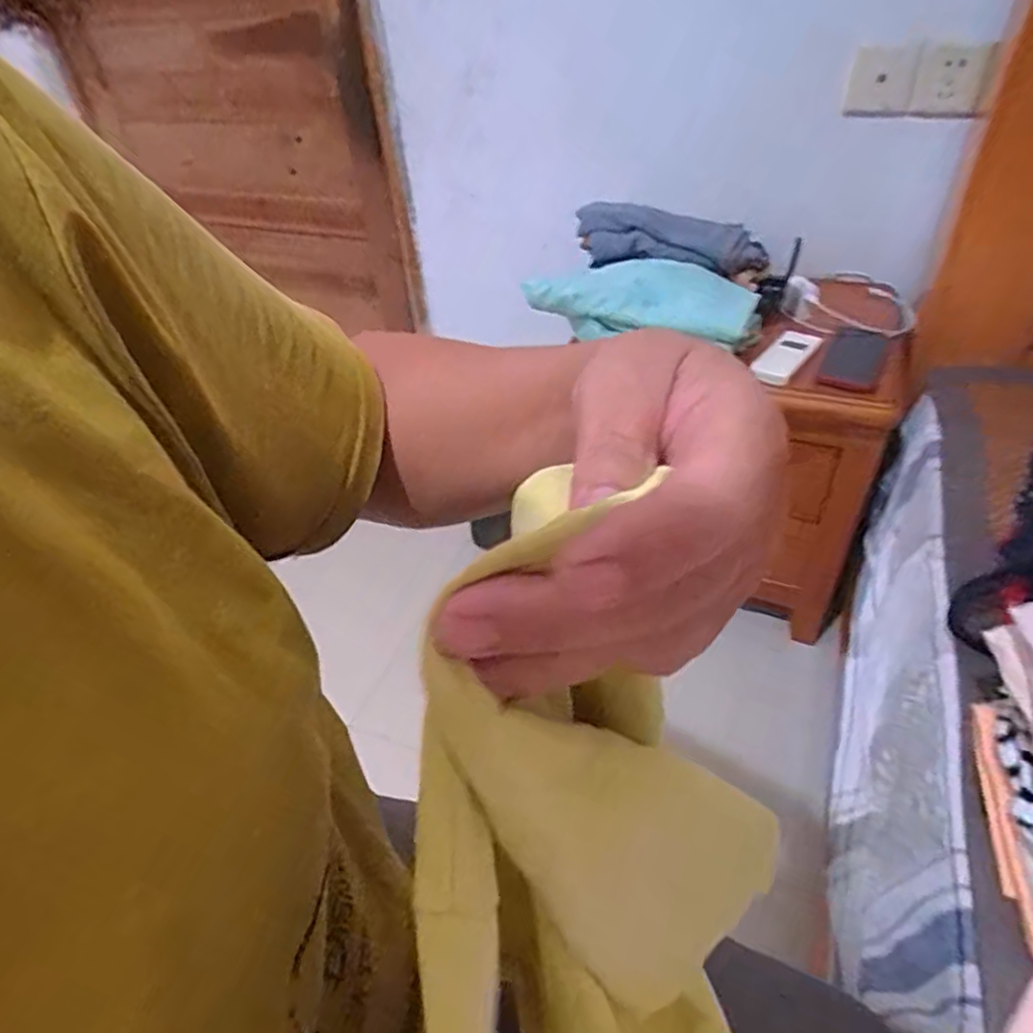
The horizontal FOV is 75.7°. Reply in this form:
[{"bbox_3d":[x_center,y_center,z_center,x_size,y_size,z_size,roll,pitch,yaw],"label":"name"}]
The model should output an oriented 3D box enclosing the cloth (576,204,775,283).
[{"bbox_3d":[0.224,-0.438,1.061,0.286,0.079,0.104,13,46,19],"label":"cloth"}]

